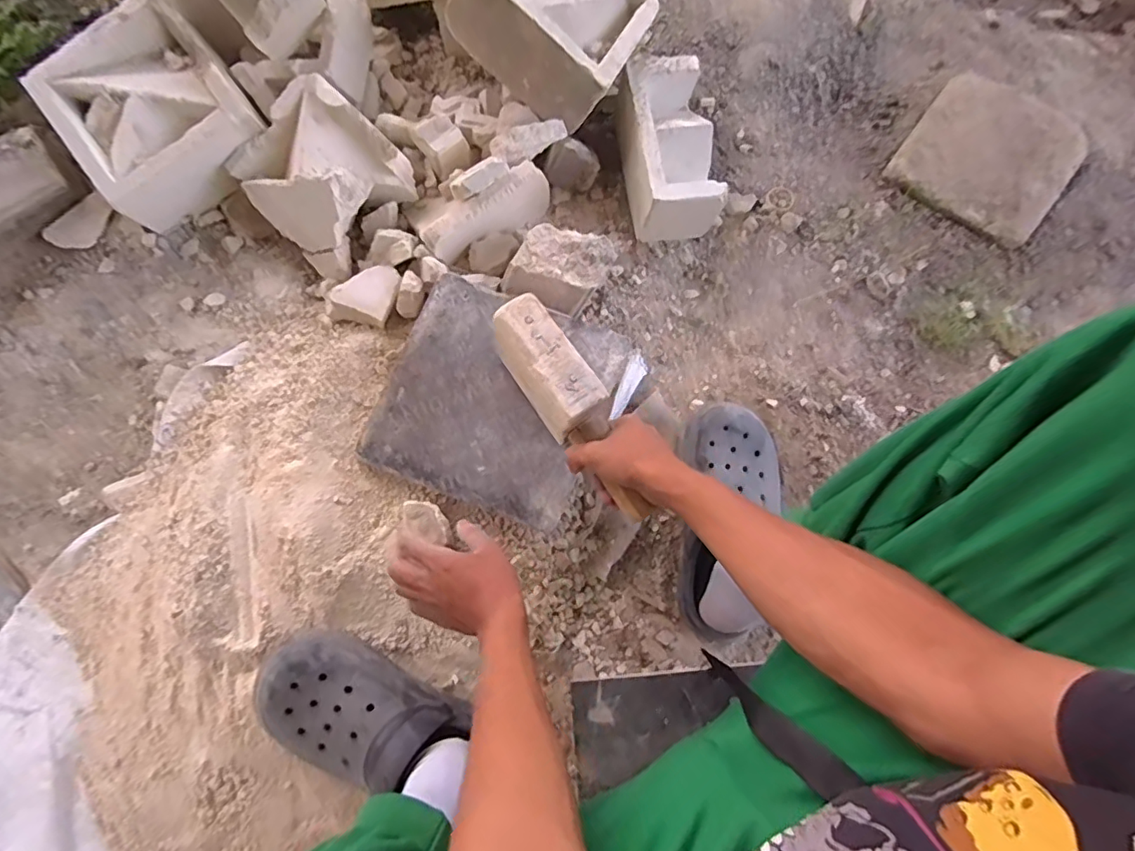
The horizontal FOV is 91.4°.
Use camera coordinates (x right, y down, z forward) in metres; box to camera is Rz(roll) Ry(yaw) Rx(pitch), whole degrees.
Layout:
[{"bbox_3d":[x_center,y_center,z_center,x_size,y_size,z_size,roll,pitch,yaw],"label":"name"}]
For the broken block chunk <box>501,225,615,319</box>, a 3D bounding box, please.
[{"bbox_3d":[-0.008,-0.195,0.679,0.113,0.051,0.097,31,79,5],"label":"broken block chunk"}]

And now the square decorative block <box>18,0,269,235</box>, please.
[{"bbox_3d":[-0.513,-0.386,0.692,0.206,0.093,0.210,-36,83,-8],"label":"square decorative block"}]

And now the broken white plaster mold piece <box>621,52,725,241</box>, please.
[{"bbox_3d":[0.132,-0.364,0.730,0.111,0.090,0.194,-14,78,-5],"label":"broken white plaster mold piece"}]

